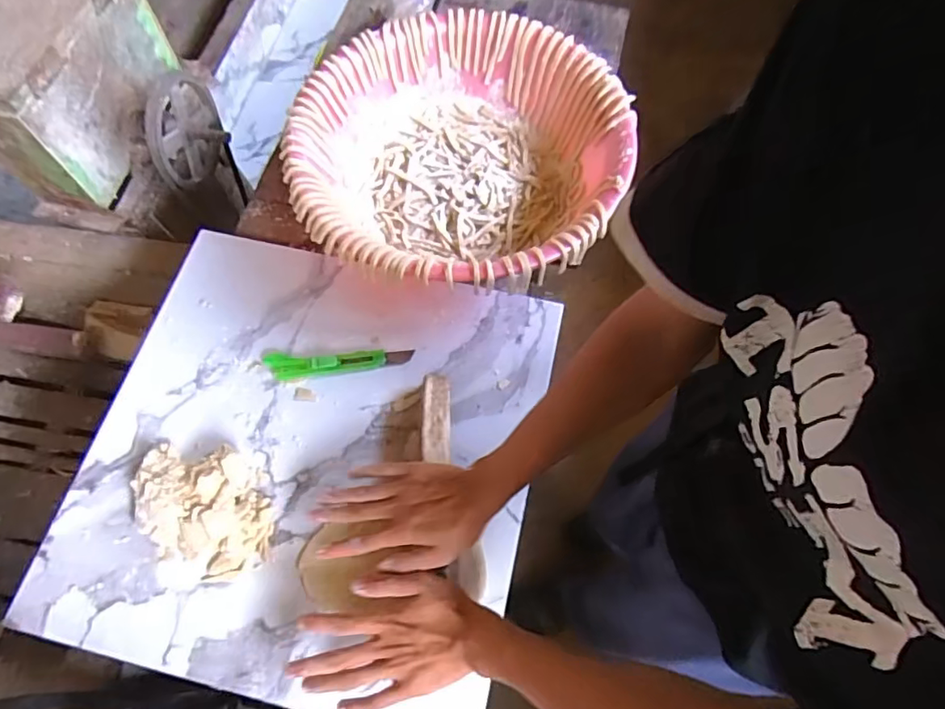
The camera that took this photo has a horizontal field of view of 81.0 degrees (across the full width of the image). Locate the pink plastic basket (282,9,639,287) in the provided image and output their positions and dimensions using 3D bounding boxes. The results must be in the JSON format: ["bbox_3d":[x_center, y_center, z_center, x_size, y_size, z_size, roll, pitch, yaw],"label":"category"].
[{"bbox_3d":[-0.016,-0.252,0.723,0.397,0.120,0.398,1,65,-1],"label":"pink plastic basket"}]

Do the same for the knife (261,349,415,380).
[{"bbox_3d":[-0.163,0.008,0.667,0.178,0.012,0.033,-4,65,-3],"label":"knife"}]

